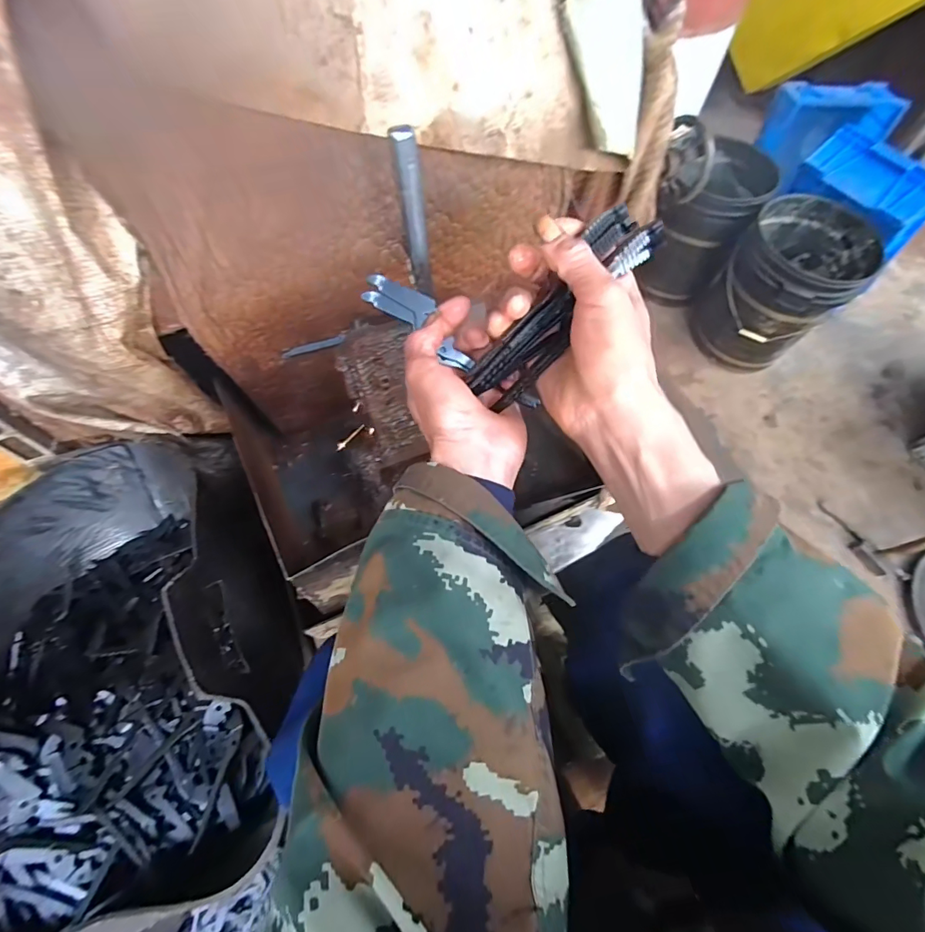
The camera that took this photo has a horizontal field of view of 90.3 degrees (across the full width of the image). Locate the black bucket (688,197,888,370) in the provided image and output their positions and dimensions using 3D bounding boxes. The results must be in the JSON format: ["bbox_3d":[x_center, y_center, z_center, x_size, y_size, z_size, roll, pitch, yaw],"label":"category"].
[{"bbox_3d":[1.005,-0.565,1.507,0.352,0.412,0.357,-37,72,-18],"label":"black bucket"}]

